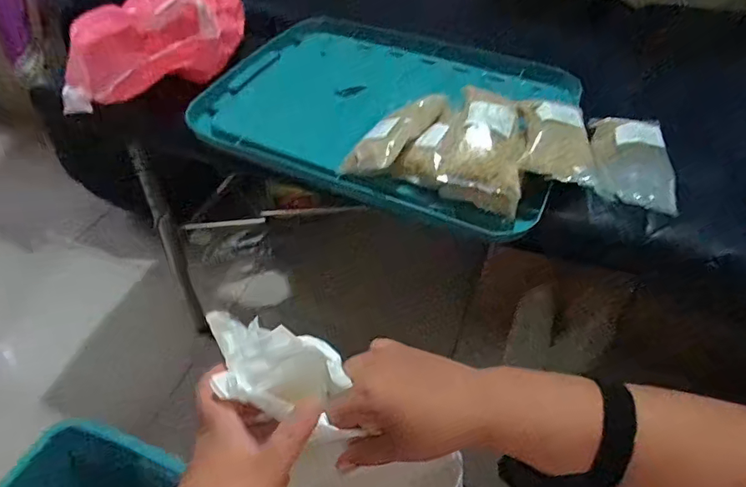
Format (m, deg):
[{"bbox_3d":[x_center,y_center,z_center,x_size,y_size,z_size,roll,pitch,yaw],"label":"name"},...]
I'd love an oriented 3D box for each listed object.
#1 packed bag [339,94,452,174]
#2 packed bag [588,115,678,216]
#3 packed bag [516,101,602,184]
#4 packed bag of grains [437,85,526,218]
[{"bbox_3d":[0.034,-0.137,0.604,0.062,0.046,0.157,29,53,26],"label":"packed bag"},{"bbox_3d":[0.325,-0.109,0.609,0.089,0.035,0.155,9,47,9],"label":"packed bag"},{"bbox_3d":[0.228,-0.126,0.590,0.096,0.039,0.131,8,46,8],"label":"packed bag"},{"bbox_3d":[0.137,-0.122,0.574,0.087,0.062,0.165,12,47,11],"label":"packed bag of grains"}]

